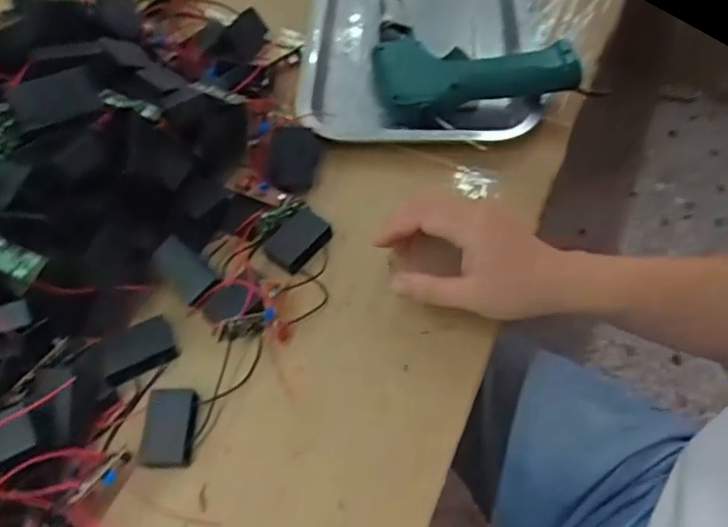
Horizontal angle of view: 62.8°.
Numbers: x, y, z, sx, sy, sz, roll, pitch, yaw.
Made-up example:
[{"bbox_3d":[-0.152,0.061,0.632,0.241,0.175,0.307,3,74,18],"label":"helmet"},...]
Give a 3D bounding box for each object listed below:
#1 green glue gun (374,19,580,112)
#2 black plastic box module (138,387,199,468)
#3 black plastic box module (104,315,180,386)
[{"bbox_3d":[0.090,-0.175,0.515,0.162,0.045,0.108,-3,57,0],"label":"green glue gun"},{"bbox_3d":[-0.124,0.104,0.380,0.031,0.013,0.048,0,57,2],"label":"black plastic box module"},{"bbox_3d":[-0.155,0.060,0.408,0.049,0.012,0.030,-28,60,-15],"label":"black plastic box module"}]

